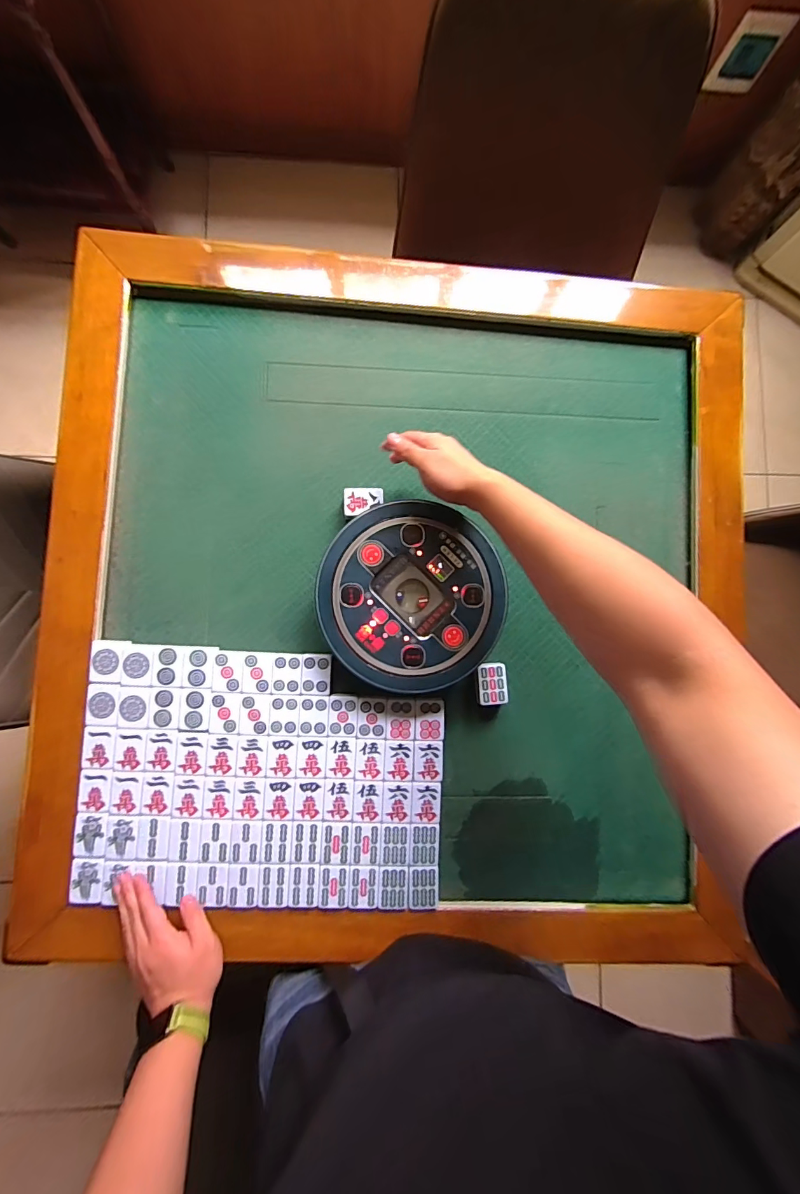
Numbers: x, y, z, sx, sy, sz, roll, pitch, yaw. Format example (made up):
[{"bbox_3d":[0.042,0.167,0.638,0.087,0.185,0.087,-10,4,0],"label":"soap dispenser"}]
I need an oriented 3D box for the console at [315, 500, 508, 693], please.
[{"bbox_3d":[0.017,-0.002,0.546,0.220,0.028,0.222,0,83,-4],"label":"console"}]

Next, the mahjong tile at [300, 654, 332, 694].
[{"bbox_3d":[-0.107,0.100,0.581,0.037,0.028,0.052,3,86,-4],"label":"mahjong tile"}]

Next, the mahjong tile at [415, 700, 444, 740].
[{"bbox_3d":[0.038,0.160,0.582,0.038,0.020,0.050,0,87,-4],"label":"mahjong tile"}]

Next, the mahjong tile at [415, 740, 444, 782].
[{"bbox_3d":[0.036,0.212,0.583,0.036,0.025,0.051,1,87,-4],"label":"mahjong tile"}]

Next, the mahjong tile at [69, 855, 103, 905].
[{"bbox_3d":[-0.378,0.343,0.548,0.037,0.026,0.056,1,87,-4],"label":"mahjong tile"}]

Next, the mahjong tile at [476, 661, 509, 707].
[{"bbox_3d":[0.120,0.115,0.591,0.037,0.029,0.054,-1,87,-5],"label":"mahjong tile"}]

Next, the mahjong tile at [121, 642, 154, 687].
[{"bbox_3d":[-0.328,0.085,0.564,0.042,0.021,0.053,-1,87,-4],"label":"mahjong tile"}]

